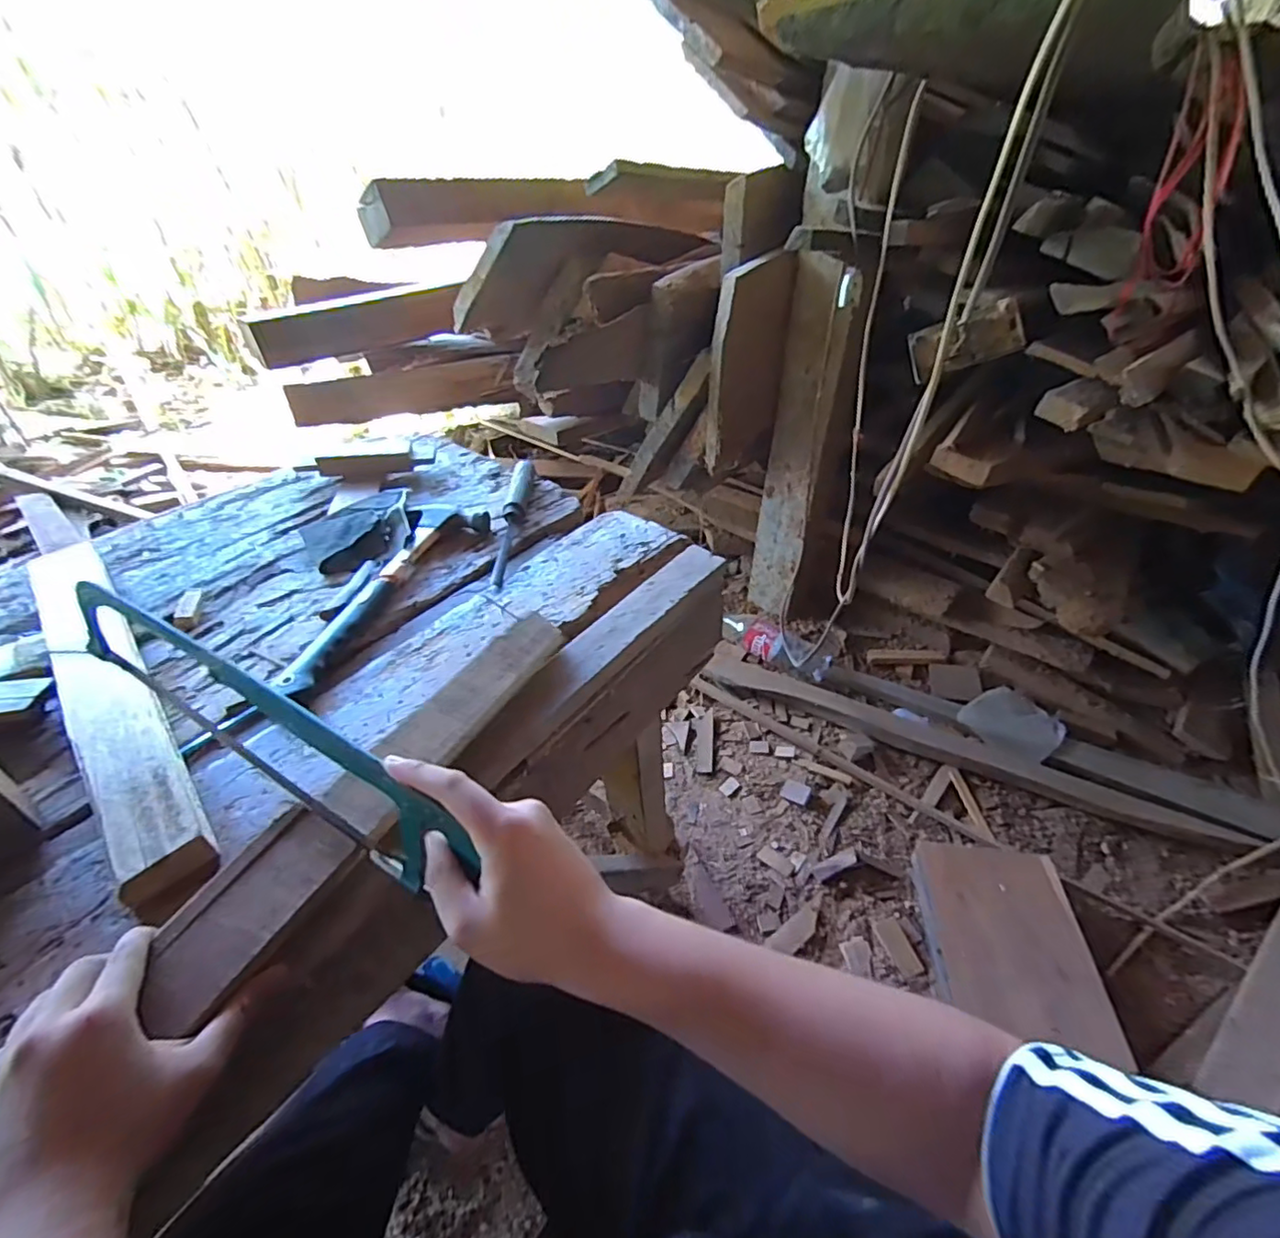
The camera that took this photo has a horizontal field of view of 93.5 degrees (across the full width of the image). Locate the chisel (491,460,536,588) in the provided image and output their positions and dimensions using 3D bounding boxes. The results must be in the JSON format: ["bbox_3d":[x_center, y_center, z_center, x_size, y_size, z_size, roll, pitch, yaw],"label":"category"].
[{"bbox_3d":[-0.162,-0.130,0.761,0.023,0.038,0.240,2,41,1],"label":"chisel"}]

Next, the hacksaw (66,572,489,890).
[{"bbox_3d":[-0.273,0.082,0.429,0.391,0.140,0.027,22,45,21],"label":"hacksaw"}]

